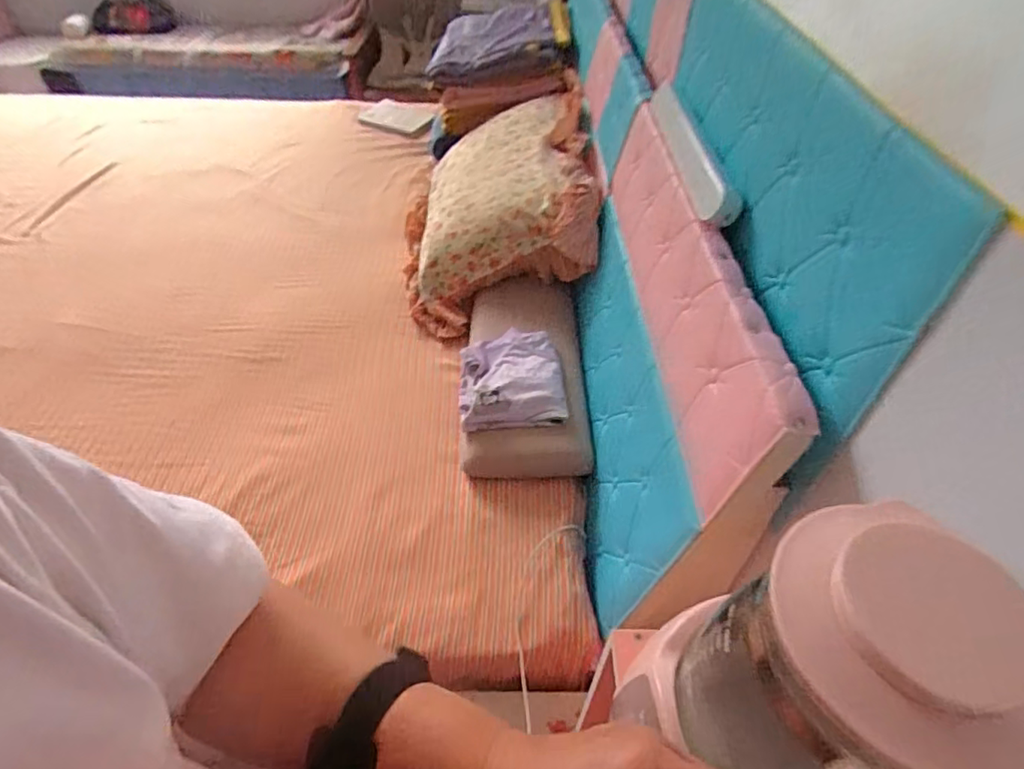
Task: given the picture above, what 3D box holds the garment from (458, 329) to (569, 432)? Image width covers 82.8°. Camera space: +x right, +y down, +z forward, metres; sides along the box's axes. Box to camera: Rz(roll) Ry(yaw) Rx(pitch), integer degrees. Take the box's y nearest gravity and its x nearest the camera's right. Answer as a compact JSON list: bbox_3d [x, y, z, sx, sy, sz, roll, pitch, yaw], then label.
[{"bbox_3d":[-0.002,-0.012,0.933,0.164,0.027,0.194,-1,46,-2],"label":"garment"}]

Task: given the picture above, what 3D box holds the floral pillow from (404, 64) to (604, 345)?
[{"bbox_3d":[-0.032,-0.414,1.295,0.464,0.165,0.707,-20,45,18],"label":"floral pillow"}]

